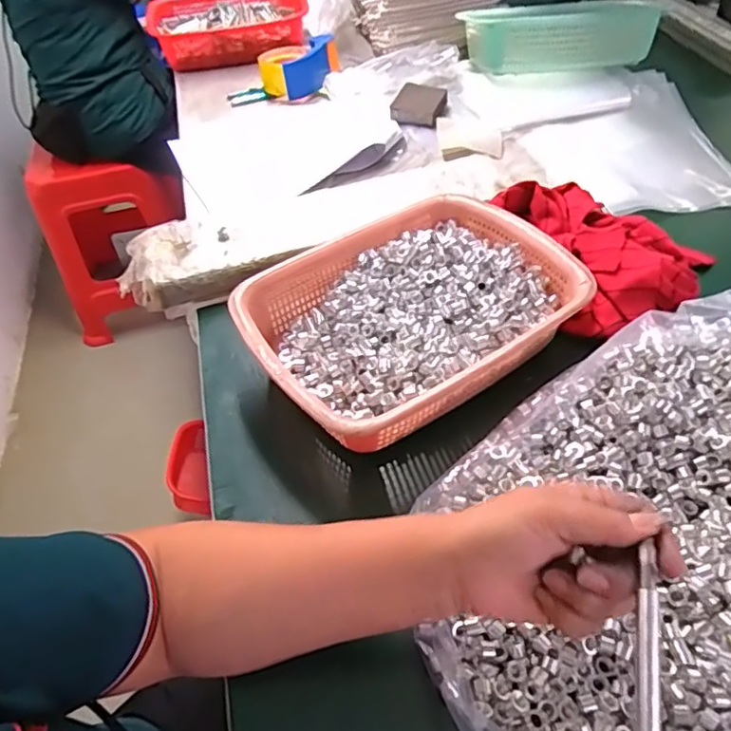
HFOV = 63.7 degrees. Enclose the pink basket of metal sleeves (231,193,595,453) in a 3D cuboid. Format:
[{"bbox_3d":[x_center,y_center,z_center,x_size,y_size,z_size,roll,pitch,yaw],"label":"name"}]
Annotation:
[{"bbox_3d":[0.041,-0.044,0.561,0.293,0.086,0.214,-31,53,-20],"label":"pink basket of metal sleeves"}]

